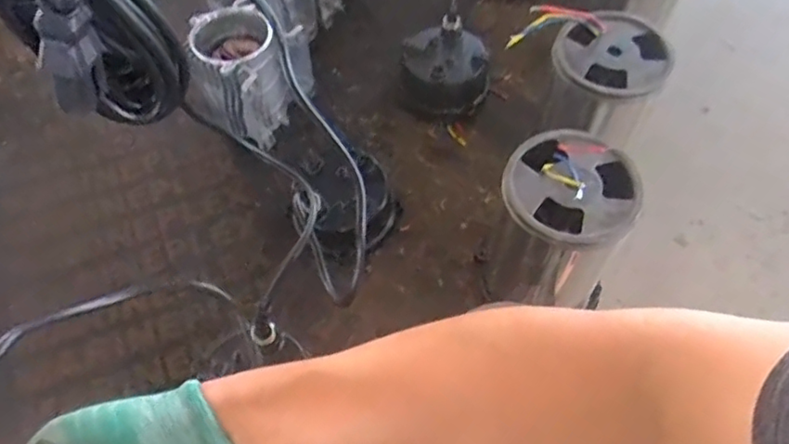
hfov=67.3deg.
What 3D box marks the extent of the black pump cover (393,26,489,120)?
[{"bbox_3d":[0.066,-0.202,0.811,0.123,0.079,0.106,16,61,9],"label":"black pump cover"}]

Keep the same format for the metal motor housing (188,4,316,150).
[{"bbox_3d":[-0.185,-0.189,0.741,0.116,0.114,0.118,21,62,12],"label":"metal motor housing"}]

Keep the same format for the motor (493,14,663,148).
[{"bbox_3d":[0.212,-0.188,0.614,0.147,0.033,0.113,30,64,16],"label":"motor"}]

